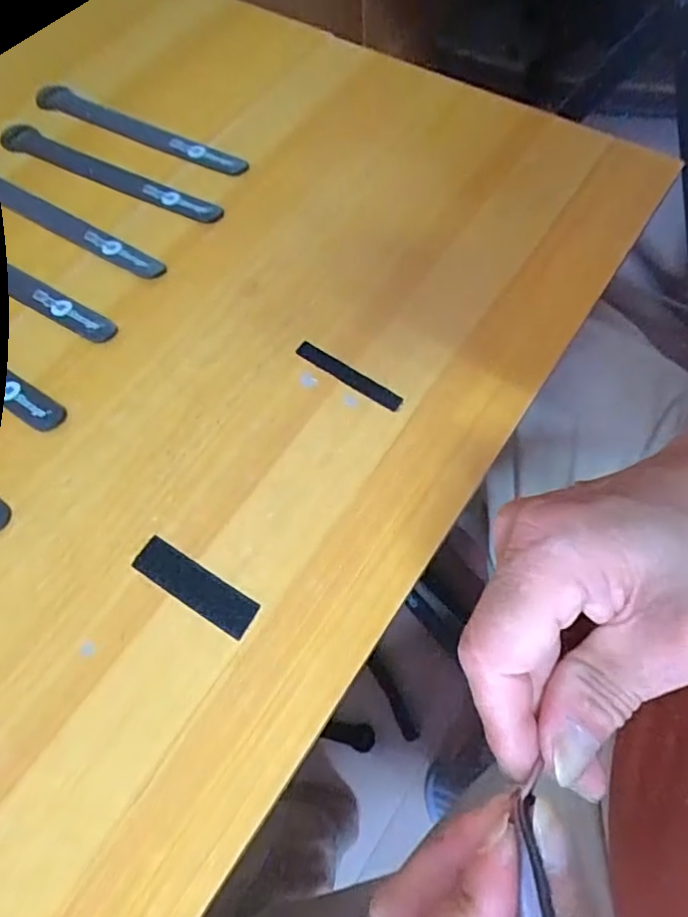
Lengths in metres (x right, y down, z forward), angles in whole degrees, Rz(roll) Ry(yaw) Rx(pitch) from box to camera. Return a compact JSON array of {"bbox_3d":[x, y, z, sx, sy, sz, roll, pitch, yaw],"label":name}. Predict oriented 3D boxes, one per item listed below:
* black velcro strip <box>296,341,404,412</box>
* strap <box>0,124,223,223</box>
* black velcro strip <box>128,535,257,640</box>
[{"bbox_3d":[0.003,-0.049,0.333,0.070,0.004,0.012,32,71,16],"label":"black velcro strip"},{"bbox_3d":[-0.168,-0.205,0.407,0.196,0.011,0.023,26,69,12],"label":"strap"},{"bbox_3d":[-0.075,0.064,0.288,0.069,0.005,0.019,29,70,15],"label":"black velcro strip"}]

